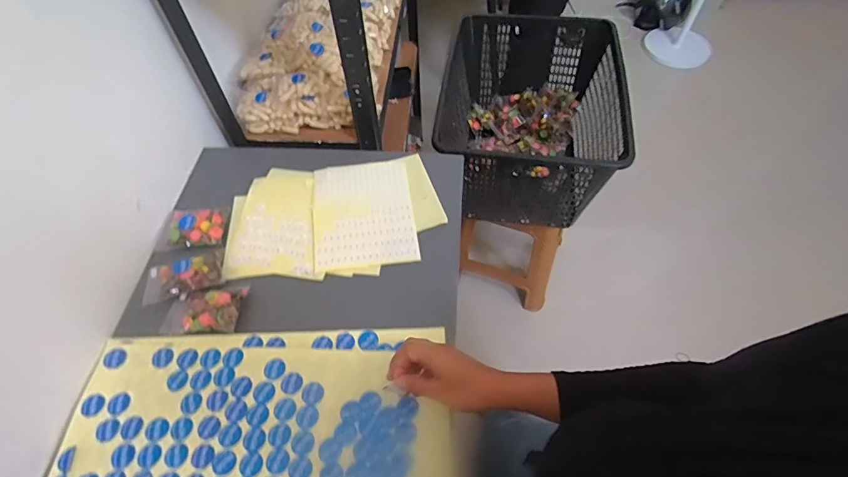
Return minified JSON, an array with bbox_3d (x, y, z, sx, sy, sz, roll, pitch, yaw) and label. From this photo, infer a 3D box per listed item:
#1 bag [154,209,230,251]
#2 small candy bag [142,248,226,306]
[{"bbox_3d":[-0.376,-0.019,0.719,0.108,0.030,0.067,-5,57,-1],"label":"bag"},{"bbox_3d":[-0.363,0.055,0.673,0.116,0.024,0.067,-20,58,-10],"label":"small candy bag"}]

